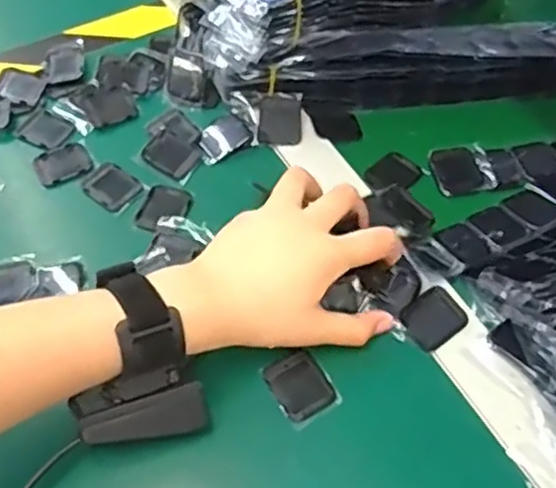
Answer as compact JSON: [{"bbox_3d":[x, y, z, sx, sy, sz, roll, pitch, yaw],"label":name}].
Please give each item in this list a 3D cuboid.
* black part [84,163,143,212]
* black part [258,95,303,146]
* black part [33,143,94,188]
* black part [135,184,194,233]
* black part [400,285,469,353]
[{"bbox_3d":[-0.123,-0.042,0.503,0.039,0.004,0.030,35,60,21],"label":"black part"},{"bbox_3d":[0.002,-0.097,0.539,0.034,0.004,0.042,3,72,-7],"label":"black part"},{"bbox_3d":[-0.164,-0.060,0.519,0.041,0.004,0.034,-23,58,-17],"label":"black part"},{"bbox_3d":[-0.081,-0.025,0.491,0.035,0.006,0.041,15,55,10],"label":"black part"},{"bbox_3d":[0.100,0.048,0.439,0.038,0.006,0.032,-32,61,-22],"label":"black part"}]

